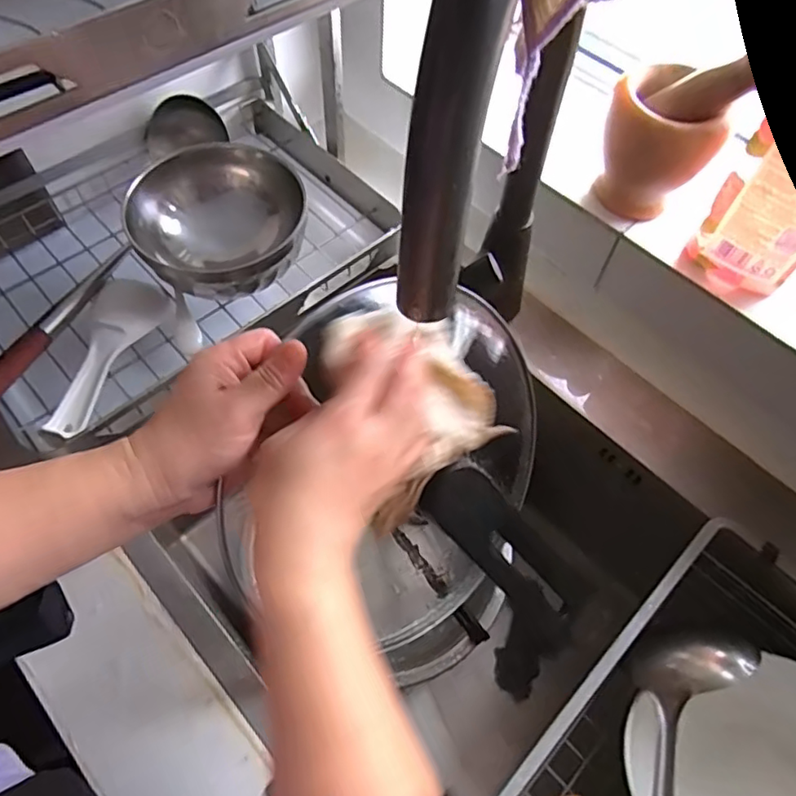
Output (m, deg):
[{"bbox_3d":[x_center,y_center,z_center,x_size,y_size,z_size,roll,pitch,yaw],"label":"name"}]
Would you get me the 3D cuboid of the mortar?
[{"bbox_3d":[0.236,-0.233,0.541,0.094,0.101,0.083,17,60,8],"label":"mortar"}]

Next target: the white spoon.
[{"bbox_3d":[-0.245,-0.043,0.499,0.059,0.030,0.162,11,59,4],"label":"white spoon"}]

